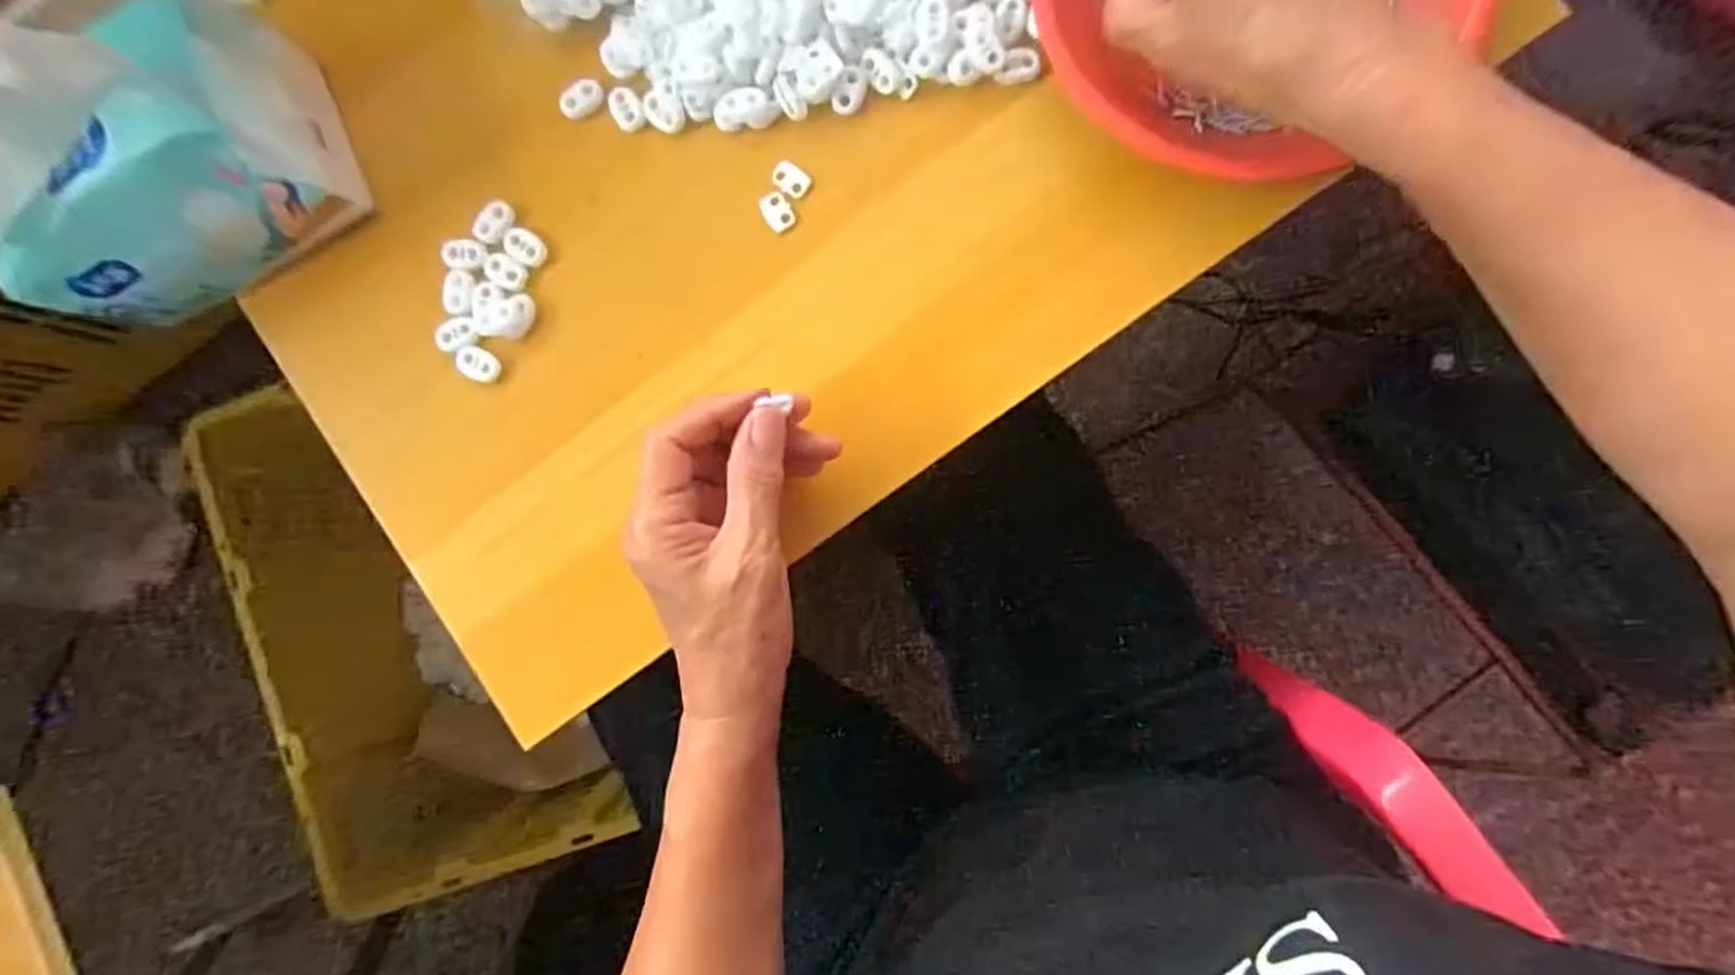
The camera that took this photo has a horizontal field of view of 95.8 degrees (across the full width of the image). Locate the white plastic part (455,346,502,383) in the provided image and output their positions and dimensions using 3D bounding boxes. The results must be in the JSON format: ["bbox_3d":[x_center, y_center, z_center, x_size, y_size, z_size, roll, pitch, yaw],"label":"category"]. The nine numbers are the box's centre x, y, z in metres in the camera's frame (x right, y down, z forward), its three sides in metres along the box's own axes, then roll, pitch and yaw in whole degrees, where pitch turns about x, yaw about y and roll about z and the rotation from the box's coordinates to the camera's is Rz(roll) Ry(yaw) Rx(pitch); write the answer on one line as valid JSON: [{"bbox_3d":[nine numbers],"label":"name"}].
[{"bbox_3d":[-0.192,-0.061,0.388,0.022,0.007,0.015,31,90,5],"label":"white plastic part"}]

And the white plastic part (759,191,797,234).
[{"bbox_3d":[-0.044,-0.134,0.380,0.014,0.004,0.019,-32,86,2],"label":"white plastic part"}]

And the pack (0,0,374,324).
[{"bbox_3d":[-0.333,-0.149,0.348,0.146,0.105,0.102,-25,86,3],"label":"pack"}]

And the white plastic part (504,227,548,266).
[{"bbox_3d":[-0.169,-0.120,0.389,0.022,0.004,0.015,34,90,5],"label":"white plastic part"}]

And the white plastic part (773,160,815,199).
[{"bbox_3d":[-0.037,-0.150,0.382,0.020,0.004,0.014,30,90,5],"label":"white plastic part"}]

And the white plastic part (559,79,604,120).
[{"bbox_3d":[-0.143,-0.193,0.392,0.022,0.011,0.013,-33,86,2],"label":"white plastic part"}]

